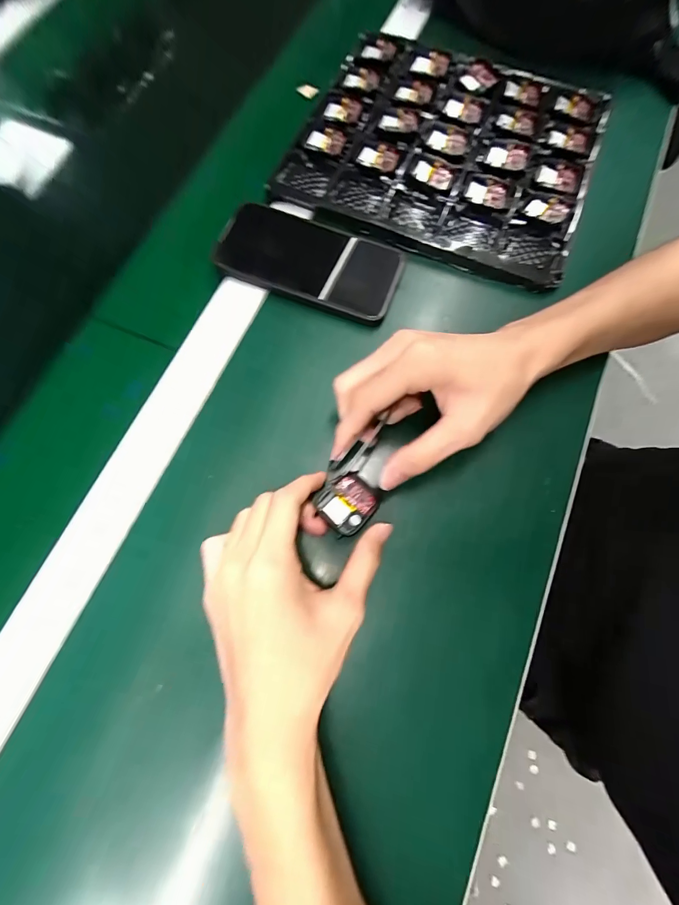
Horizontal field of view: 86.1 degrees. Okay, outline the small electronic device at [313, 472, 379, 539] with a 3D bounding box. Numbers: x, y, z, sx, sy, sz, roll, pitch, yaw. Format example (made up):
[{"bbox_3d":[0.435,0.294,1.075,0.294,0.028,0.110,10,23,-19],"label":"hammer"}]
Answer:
[{"bbox_3d":[0.006,0.038,0.273,0.039,0.016,0.042,44,79,11],"label":"small electronic device"}]

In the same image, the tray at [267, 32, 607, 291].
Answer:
[{"bbox_3d":[0.103,-0.309,0.366,0.282,0.016,0.259,21,76,5],"label":"tray"}]

